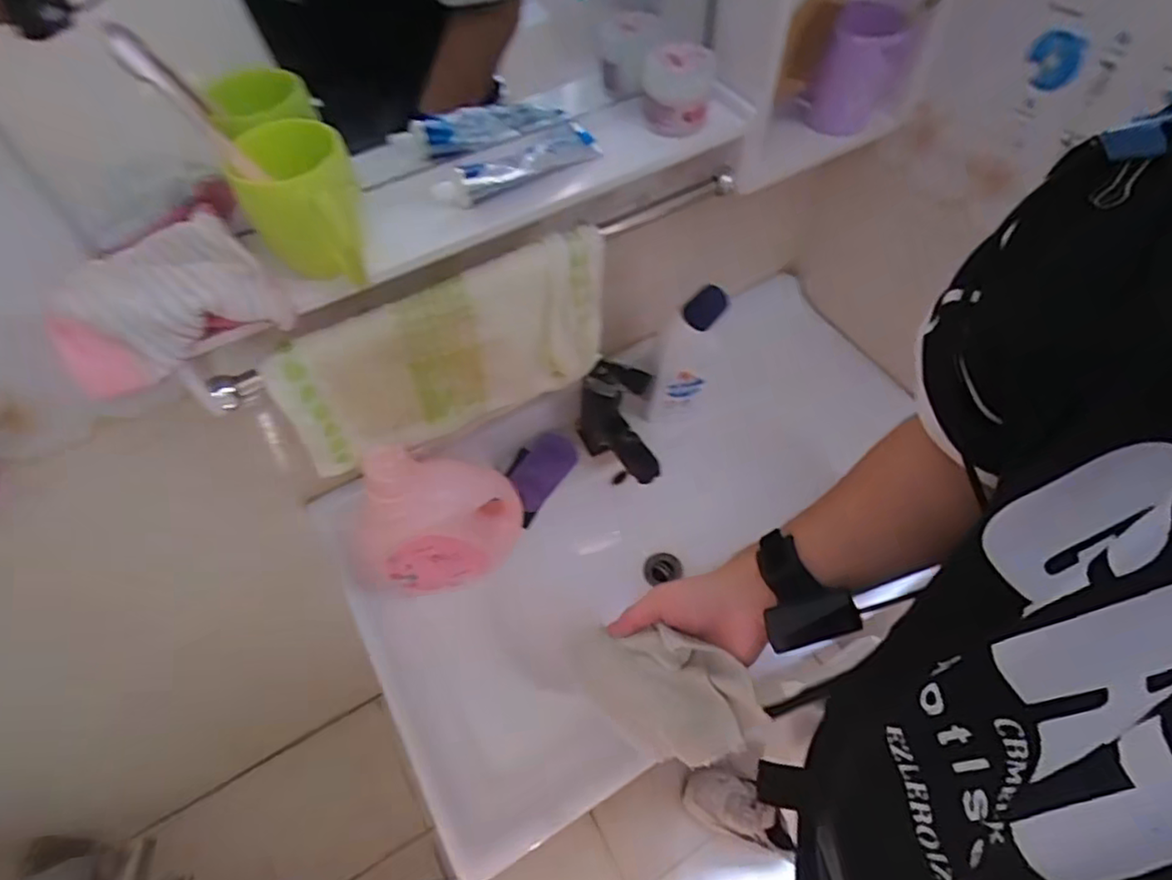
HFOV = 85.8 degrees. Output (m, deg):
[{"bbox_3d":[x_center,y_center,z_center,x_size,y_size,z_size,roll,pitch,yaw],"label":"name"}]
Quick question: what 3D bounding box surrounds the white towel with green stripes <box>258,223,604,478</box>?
[{"bbox_3d":[-0.128,-0.084,0.647,0.337,0.184,0.030,-28,59,-16],"label":"white towel with green stripes"}]

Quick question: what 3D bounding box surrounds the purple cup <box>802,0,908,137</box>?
[{"bbox_3d":[0.289,-0.401,0.679,0.077,0.119,0.066,21,59,16],"label":"purple cup"}]

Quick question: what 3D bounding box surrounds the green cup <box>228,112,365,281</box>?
[{"bbox_3d":[-0.213,-0.178,0.485,0.079,0.092,0.096,-8,56,-4],"label":"green cup"}]

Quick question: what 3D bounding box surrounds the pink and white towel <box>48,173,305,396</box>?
[{"bbox_3d":[-0.317,-0.109,0.467,0.154,0.047,0.123,-30,60,-18],"label":"pink and white towel"}]

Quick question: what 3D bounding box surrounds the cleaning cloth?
[{"bbox_3d":[0.061,0.228,0.574,0.182,0.030,0.103,-1,77,30],"label":"cleaning cloth"}]

